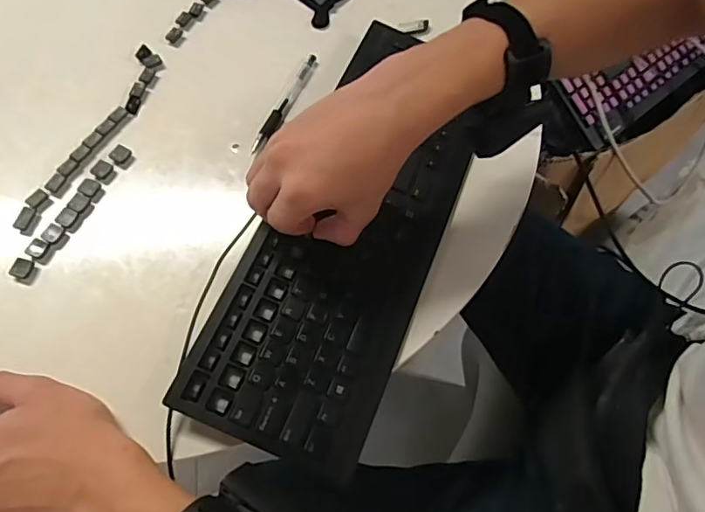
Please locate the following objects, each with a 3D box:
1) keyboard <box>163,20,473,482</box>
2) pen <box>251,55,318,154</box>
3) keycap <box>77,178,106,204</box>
[{"bbox_3d":[0.006,-0.032,0.465,0.153,0.025,0.395,24,65,9],"label":"keyboard"},{"bbox_3d":[-0.064,-0.149,0.525,0.017,0.012,0.127,21,64,8],"label":"pen"},{"bbox_3d":[-0.226,-0.058,0.468,0.021,0.007,0.017,24,64,10],"label":"keycap"}]

